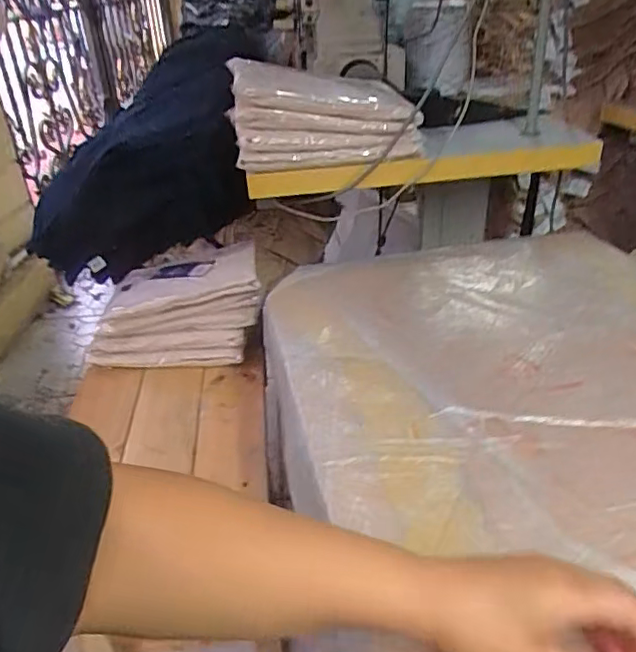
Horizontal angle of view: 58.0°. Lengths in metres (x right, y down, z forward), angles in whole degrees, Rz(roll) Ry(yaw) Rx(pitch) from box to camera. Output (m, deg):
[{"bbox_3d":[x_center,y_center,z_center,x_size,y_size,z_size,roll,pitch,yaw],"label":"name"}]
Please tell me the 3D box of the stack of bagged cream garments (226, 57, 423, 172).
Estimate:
[{"bbox_3d":[0.007,-0.316,0.843,0.263,0.120,0.194,-4,33,-3],"label":"stack of bagged cream garments"}]

